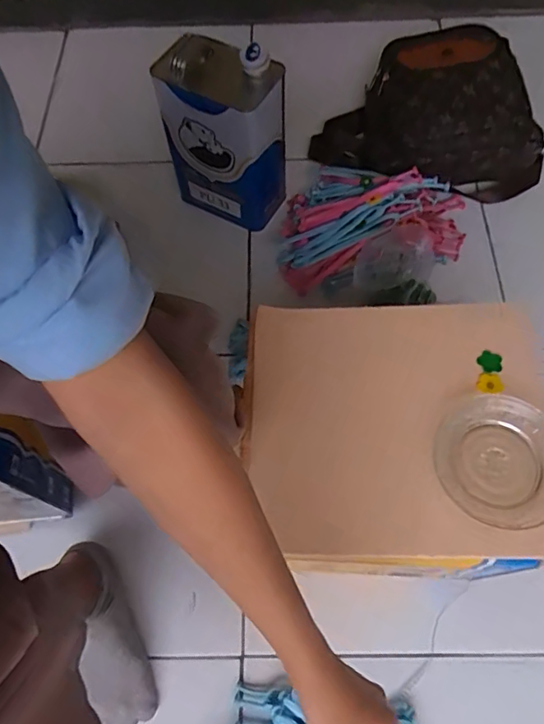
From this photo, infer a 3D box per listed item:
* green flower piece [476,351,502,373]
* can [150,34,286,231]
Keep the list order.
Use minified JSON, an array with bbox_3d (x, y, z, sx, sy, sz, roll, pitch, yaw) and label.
[{"bbox_3d":[0.211,0.000,0.509,0.022,0.006,0.023,0,64,1],"label":"green flower piece"},{"bbox_3d":[-0.072,-0.344,0.819,0.169,0.256,0.103,27,67,13],"label":"can"}]

